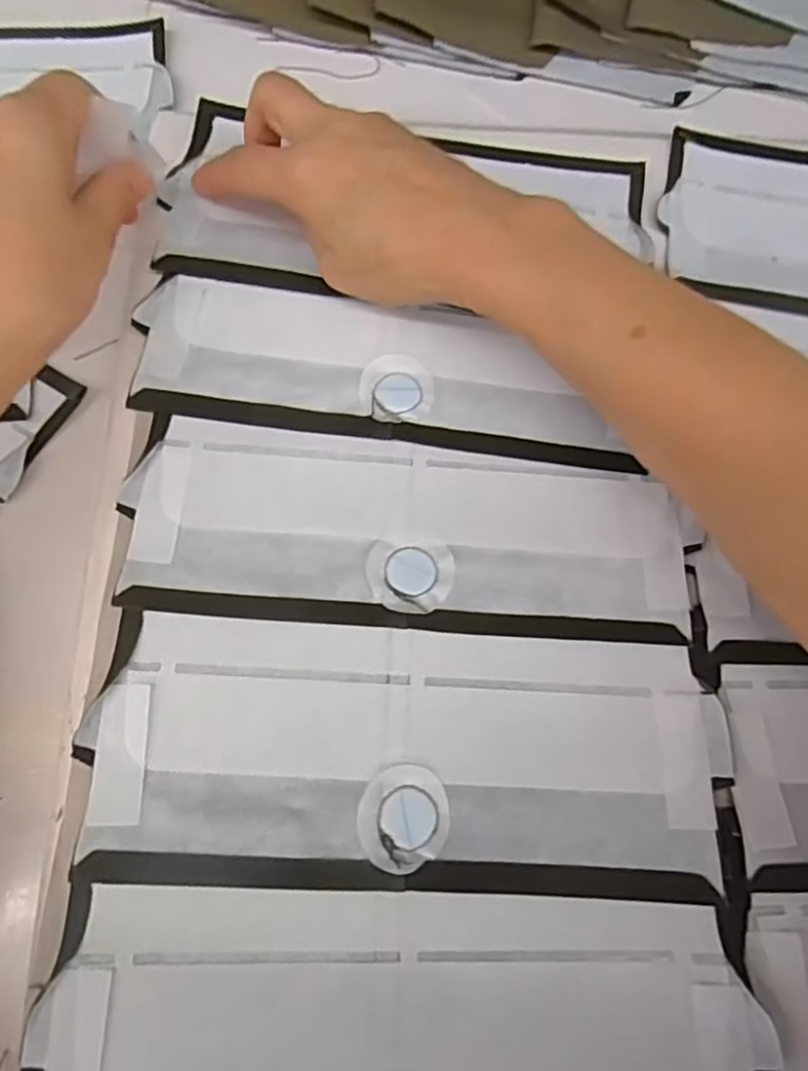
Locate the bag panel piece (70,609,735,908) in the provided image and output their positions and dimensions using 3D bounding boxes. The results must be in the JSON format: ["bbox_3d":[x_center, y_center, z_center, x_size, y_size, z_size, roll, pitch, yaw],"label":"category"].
[{"bbox_3d":[0.003,0.082,0.245,0.235,0.007,0.094,2,72,-1],"label":"bag panel piece"}]

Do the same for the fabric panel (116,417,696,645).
[{"bbox_3d":[0.003,-0.003,0.275,0.231,0.009,0.082,4,72,0],"label":"fabric panel"}]

